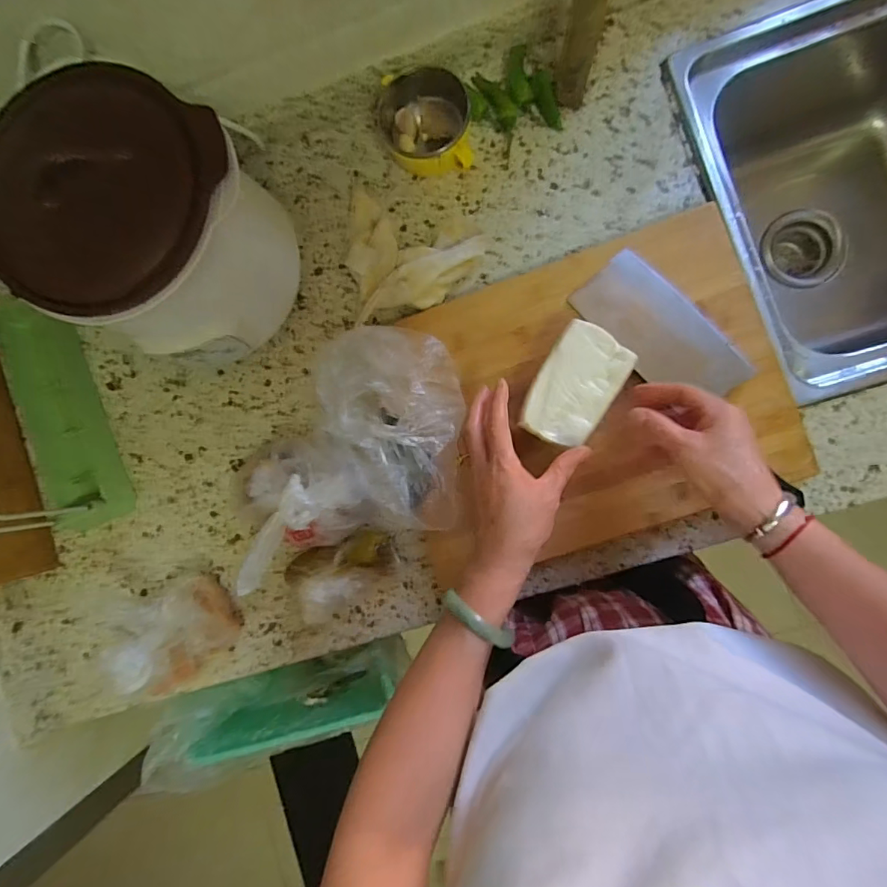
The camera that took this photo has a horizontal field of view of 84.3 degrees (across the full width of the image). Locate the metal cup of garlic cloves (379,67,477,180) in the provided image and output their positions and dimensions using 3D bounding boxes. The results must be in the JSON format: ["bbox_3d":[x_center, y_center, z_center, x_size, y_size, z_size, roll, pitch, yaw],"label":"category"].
[{"bbox_3d":[-0.018,-0.340,0.531,0.094,0.055,0.092,-6,88,6],"label":"metal cup of garlic cloves"}]

